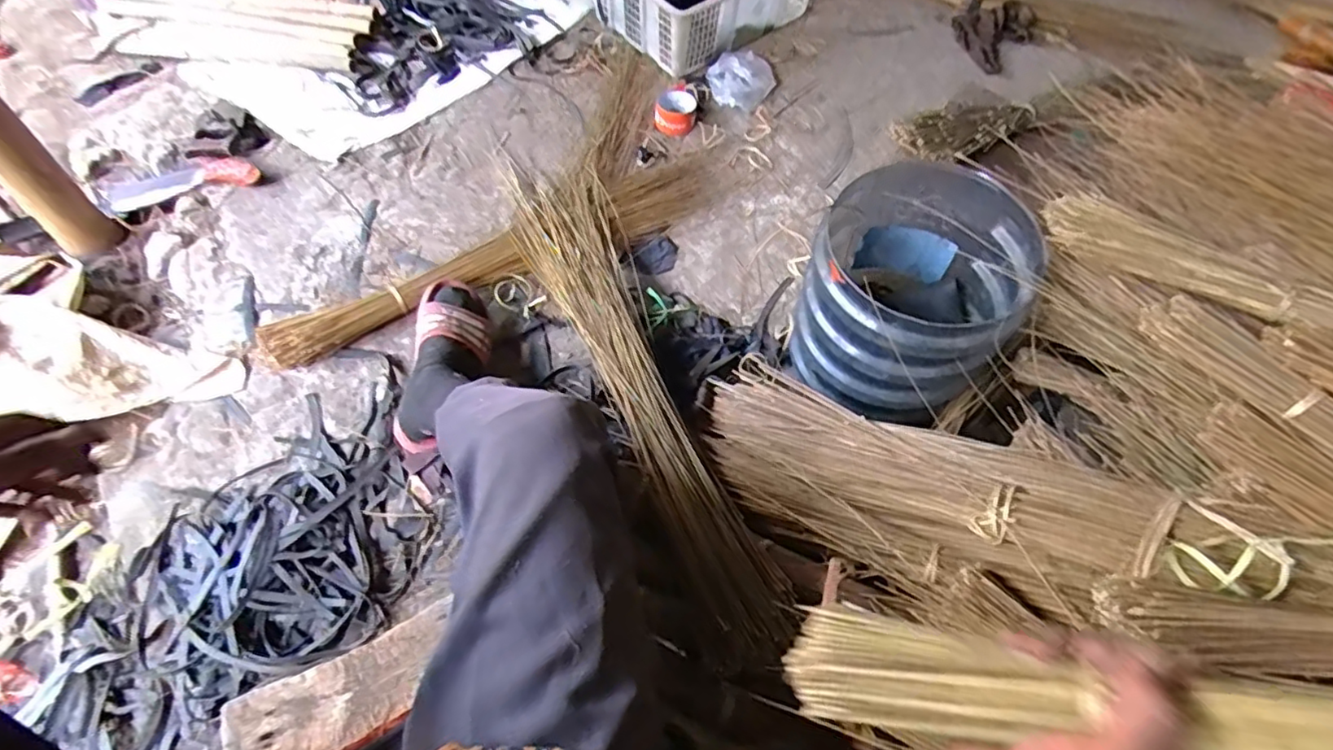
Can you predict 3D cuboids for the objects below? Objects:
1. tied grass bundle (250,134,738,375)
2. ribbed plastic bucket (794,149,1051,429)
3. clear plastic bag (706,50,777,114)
[{"bbox_3d":[-0.214,-0.228,1.072,0.888,0.052,0.158,-32,66,-20],"label":"tied grass bundle"},{"bbox_3d":[0.313,-0.100,0.841,0.243,0.250,0.267,2,59,-3],"label":"ribbed plastic bucket"},{"bbox_3d":[0.159,-0.635,1.339,0.144,0.040,0.174,14,59,5],"label":"clear plastic bag"}]

